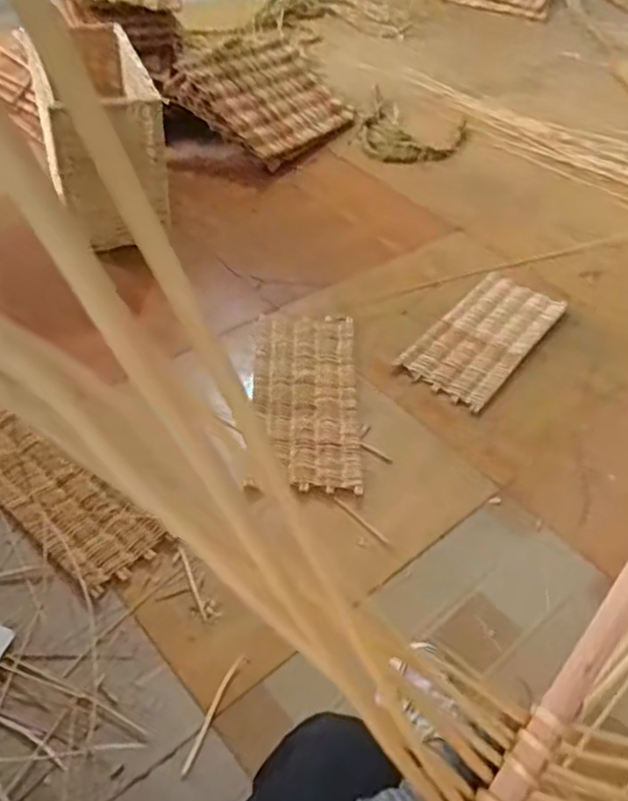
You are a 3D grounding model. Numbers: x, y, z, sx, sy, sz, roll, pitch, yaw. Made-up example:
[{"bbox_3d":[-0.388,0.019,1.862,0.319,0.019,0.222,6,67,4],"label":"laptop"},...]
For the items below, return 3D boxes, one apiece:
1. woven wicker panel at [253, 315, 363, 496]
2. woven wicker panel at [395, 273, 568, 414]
[{"bbox_3d":[-0.015,-0.016,1.286,0.189,0.023,0.458,3,45,-3],"label":"woven wicker panel"},{"bbox_3d":[0.373,-0.144,1.482,0.195,0.017,0.457,31,50,23],"label":"woven wicker panel"}]

